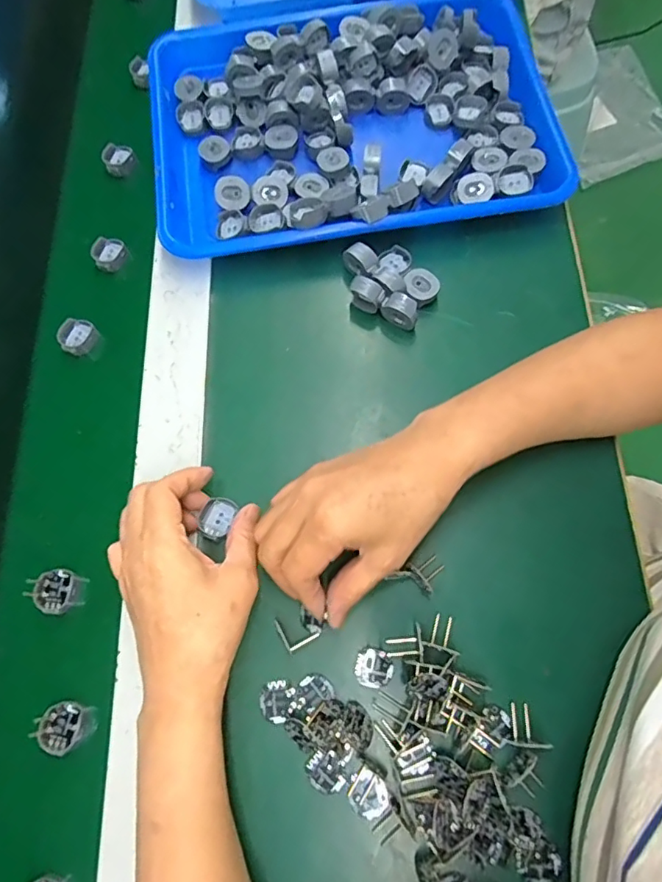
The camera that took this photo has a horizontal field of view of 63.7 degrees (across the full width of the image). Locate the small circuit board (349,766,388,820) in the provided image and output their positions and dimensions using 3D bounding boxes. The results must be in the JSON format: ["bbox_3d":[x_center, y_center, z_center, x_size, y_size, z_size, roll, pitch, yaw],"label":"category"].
[{"bbox_3d":[0.023,0.208,0.312,0.022,0.007,0.023,27,75,11],"label":"small circuit board"}]

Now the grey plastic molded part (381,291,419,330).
[{"bbox_3d":[0.053,-0.099,0.405,0.028,0.026,0.014,32,76,13],"label":"grey plastic molded part"}]

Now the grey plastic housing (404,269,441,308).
[{"bbox_3d":[0.071,-0.120,0.417,0.027,0.010,0.027,17,73,8],"label":"grey plastic housing"}]

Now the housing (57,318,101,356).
[{"bbox_3d":[-0.205,-0.085,0.432,0.025,0.012,0.029,37,77,14],"label":"housing"}]

